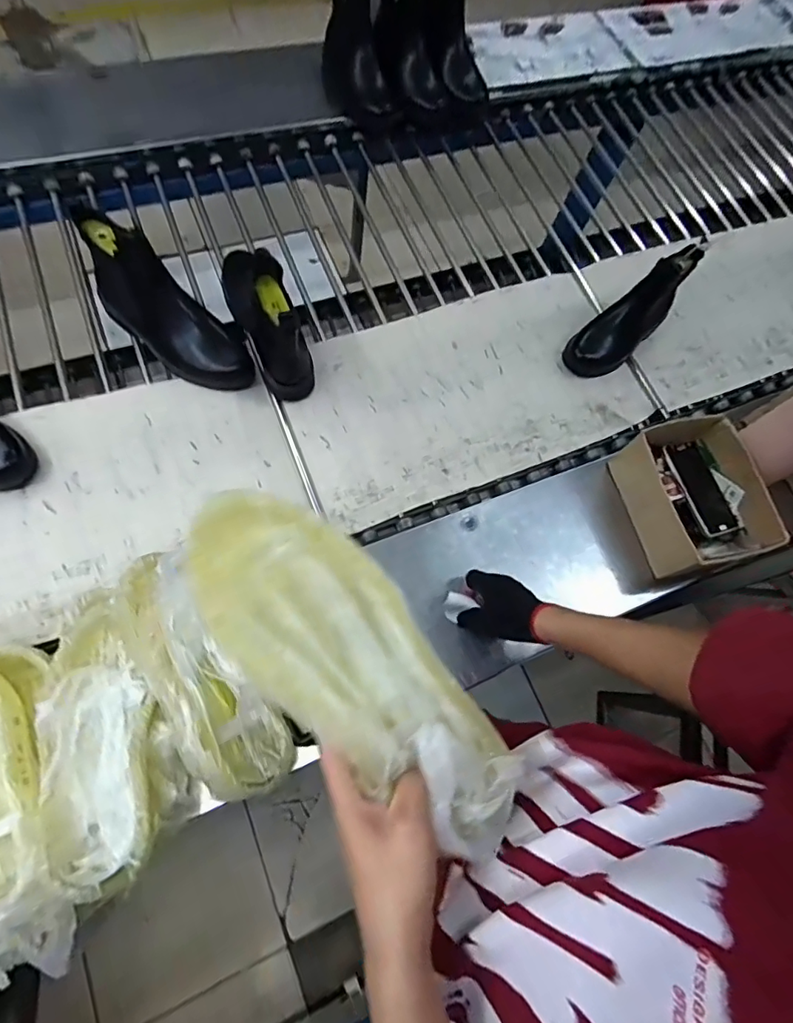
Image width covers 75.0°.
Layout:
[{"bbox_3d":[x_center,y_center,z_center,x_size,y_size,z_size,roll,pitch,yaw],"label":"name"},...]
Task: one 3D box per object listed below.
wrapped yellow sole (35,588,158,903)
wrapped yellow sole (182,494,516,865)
[{"bbox_3d":[-0.311,0.228,0.539,0.109,0.049,0.288,-16,73,-14],"label":"wrapped yellow sole"},{"bbox_3d":[-0.026,0.109,0.379,0.114,0.038,0.298,-43,92,-21],"label":"wrapped yellow sole"}]

